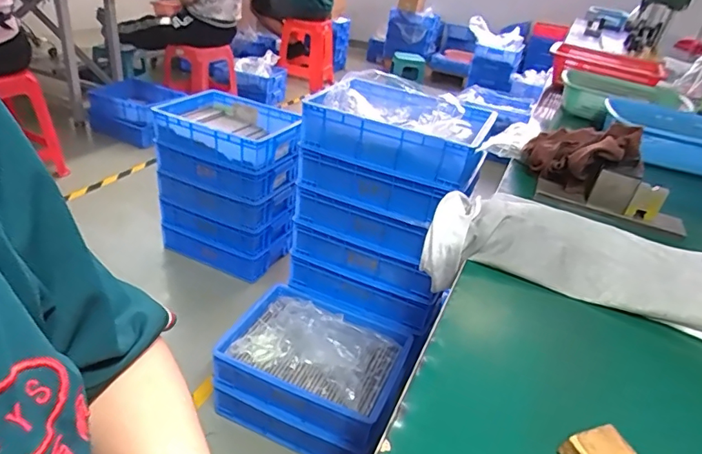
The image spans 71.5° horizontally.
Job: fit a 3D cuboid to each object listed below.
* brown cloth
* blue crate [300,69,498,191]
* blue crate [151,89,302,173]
[{"bbox_3d":[0.349,-0.116,0.752,0.081,0.099,0.175,-4,33,-19],"label":"brown cloth"},{"bbox_3d":[0.120,-0.236,1.143,0.390,0.128,0.278,17,32,16],"label":"blue crate"},{"bbox_3d":[-0.382,-0.305,1.523,0.431,0.117,0.286,19,32,19],"label":"blue crate"}]

